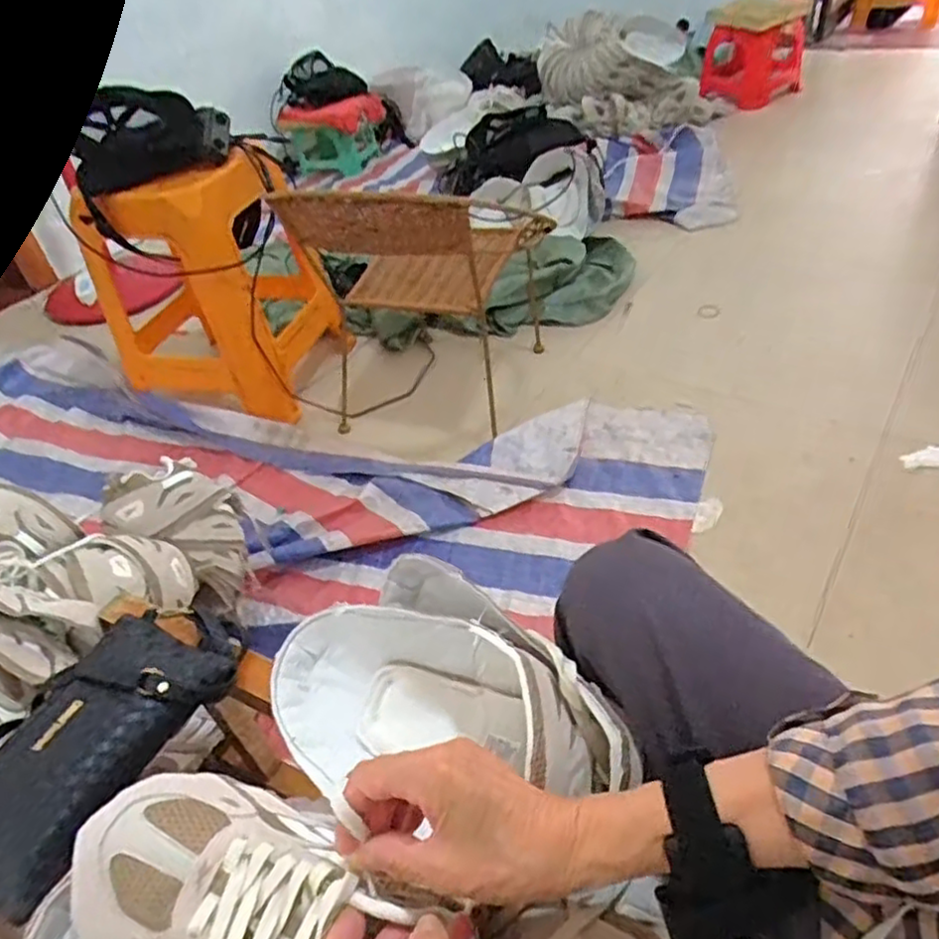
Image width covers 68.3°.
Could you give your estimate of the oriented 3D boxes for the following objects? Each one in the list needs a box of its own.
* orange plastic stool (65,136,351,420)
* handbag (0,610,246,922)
[{"bbox_3d":[-0.503,-0.369,1.391,0.370,0.476,0.333,6,42,15],"label":"orange plastic stool"},{"bbox_3d":[-0.300,0.201,0.547,0.134,0.040,0.246,14,46,24],"label":"handbag"}]

